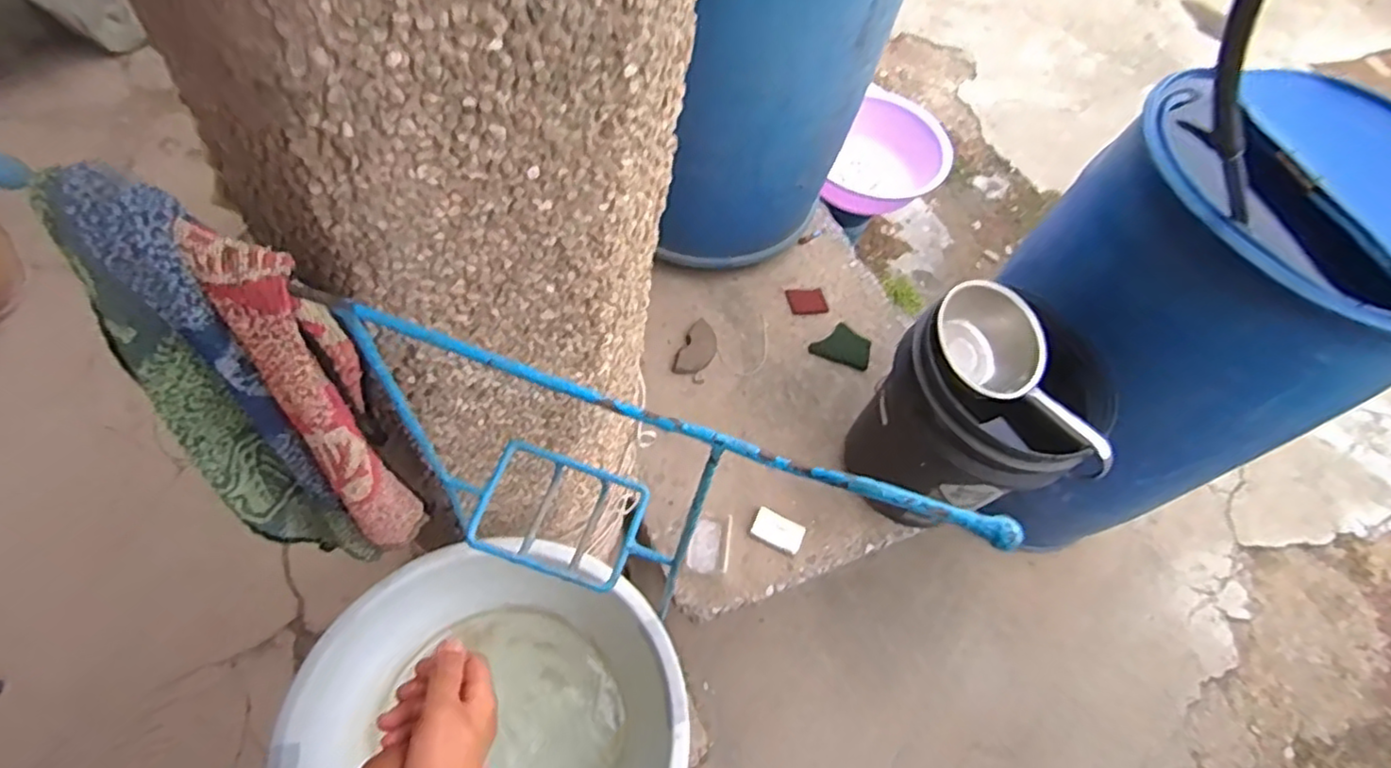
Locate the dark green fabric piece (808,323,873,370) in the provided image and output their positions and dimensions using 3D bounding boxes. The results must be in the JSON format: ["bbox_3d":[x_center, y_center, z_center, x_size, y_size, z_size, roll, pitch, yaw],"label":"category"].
[{"bbox_3d":[0.309,-0.084,1.401,0.120,0.015,0.083,19,84,16],"label":"dark green fabric piece"}]

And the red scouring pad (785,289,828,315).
[{"bbox_3d":[0.244,-0.180,1.461,0.084,0.012,0.068,-6,62,-15],"label":"red scouring pad"}]

